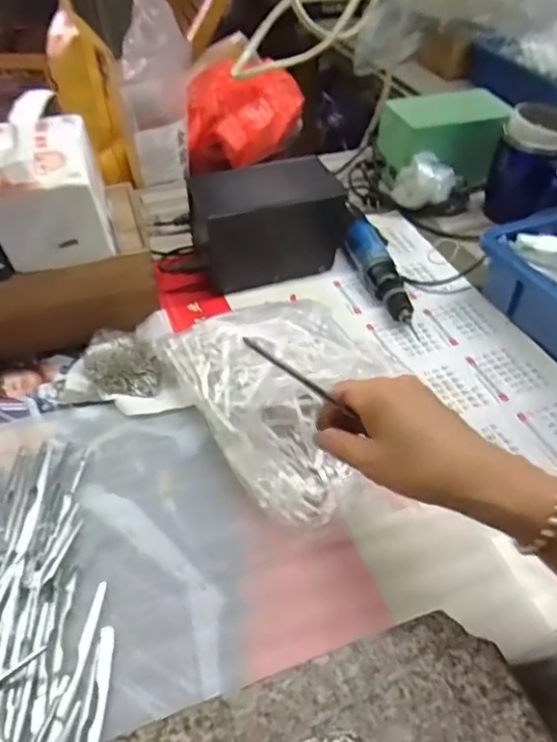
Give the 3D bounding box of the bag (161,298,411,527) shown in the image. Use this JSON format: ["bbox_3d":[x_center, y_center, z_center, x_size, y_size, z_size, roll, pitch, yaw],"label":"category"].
[{"bbox_3d":[0.011,0.012,0.477,0.150,0.081,0.217,-24,51,-22],"label":"bag"}]

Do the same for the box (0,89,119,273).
[{"bbox_3d":[-0.206,-0.173,0.499,0.093,0.109,0.119,-12,47,-12],"label":"box"}]

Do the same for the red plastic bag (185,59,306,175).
[{"bbox_3d":[-0.049,-0.374,0.837,0.170,0.126,0.110,-1,46,-2],"label":"red plastic bag"}]

